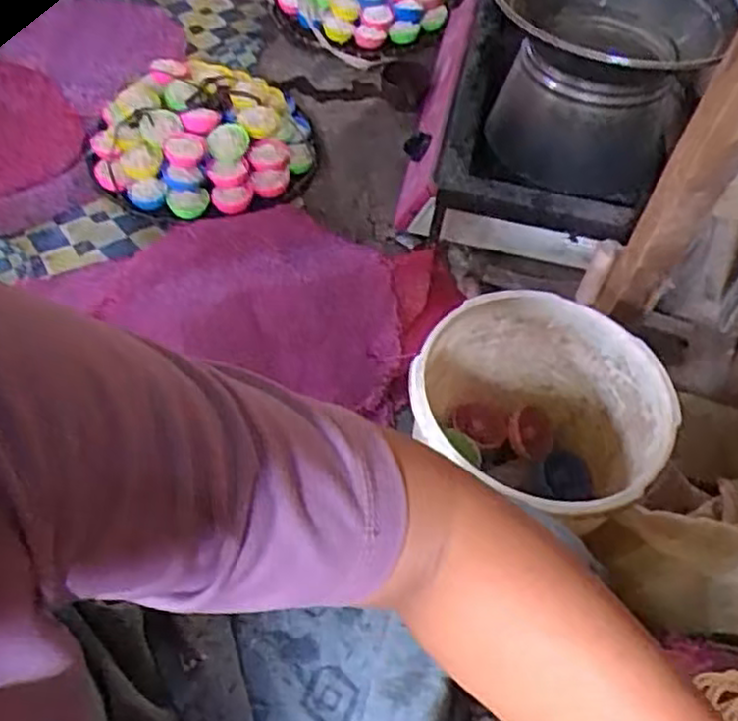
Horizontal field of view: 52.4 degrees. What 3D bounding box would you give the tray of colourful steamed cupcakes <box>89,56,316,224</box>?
[{"bbox_3d":[-0.255,-0.347,1.152,0.341,0.113,0.287,-6,54,-9],"label":"tray of colourful steamed cupcakes"}]

